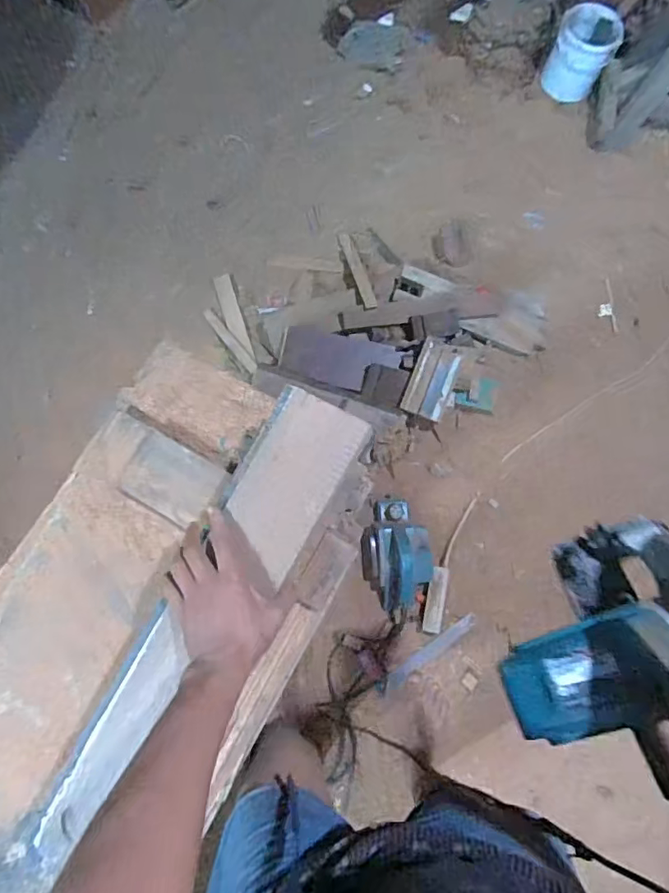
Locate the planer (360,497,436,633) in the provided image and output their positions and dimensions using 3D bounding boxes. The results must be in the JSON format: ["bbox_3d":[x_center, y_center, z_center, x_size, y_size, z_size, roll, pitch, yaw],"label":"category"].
[{"bbox_3d":[0.162,0.296,1.340,0.168,0.123,0.305,-4,77,-2],"label":"planer"}]

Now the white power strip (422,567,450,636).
[{"bbox_3d":[0.253,0.381,1.349,0.046,0.026,0.166,9,96,2],"label":"white power strip"}]

